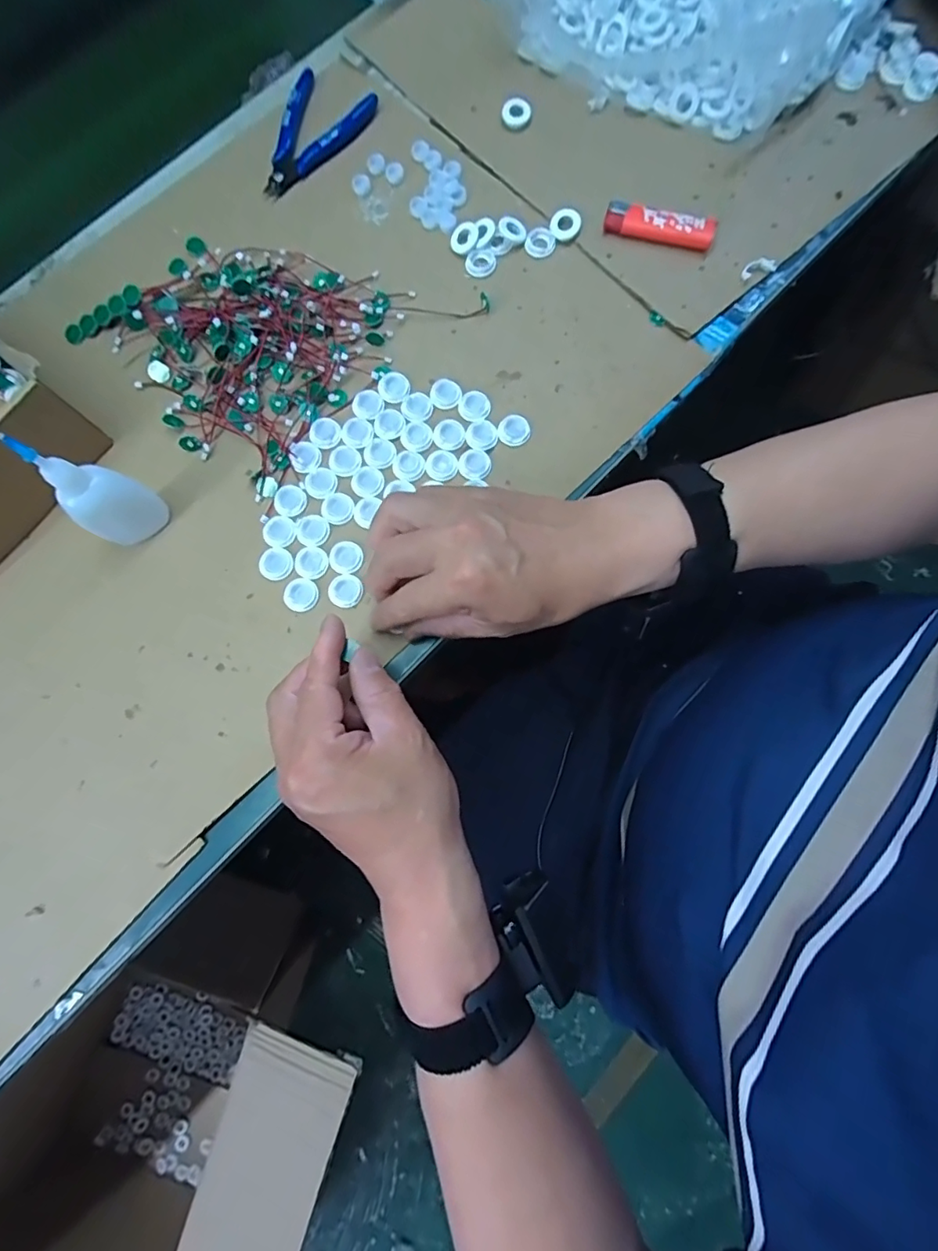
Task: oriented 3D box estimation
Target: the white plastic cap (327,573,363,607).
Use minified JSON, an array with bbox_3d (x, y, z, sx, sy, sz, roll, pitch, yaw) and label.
[{"bbox_3d":[-0.084,-0.024,0.348,0.021,0.004,0.023,0,80,1],"label":"white plastic cap"}]

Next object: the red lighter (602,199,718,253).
[{"bbox_3d":[0.144,-0.301,0.387,0.081,0.014,0.019,14,80,4],"label":"red lighter"}]

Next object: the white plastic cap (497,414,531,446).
[{"bbox_3d":[0.032,-0.139,0.368,0.023,0.006,0.021,0,80,1],"label":"white plastic cap"}]

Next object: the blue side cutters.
[{"bbox_3d":[-0.119,-0.398,0.416,0.072,0.021,0.113,14,80,4],"label":"blue side cutters"}]

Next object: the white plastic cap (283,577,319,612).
[{"bbox_3d":[-0.114,-0.021,0.349,0.021,0.006,0.022,0,80,1],"label":"white plastic cap"}]

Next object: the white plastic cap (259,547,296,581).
[{"bbox_3d":[-0.132,-0.043,0.353,0.022,0.004,0.023,0,80,1],"label":"white plastic cap"}]

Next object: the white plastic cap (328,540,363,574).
[{"bbox_3d":[-0.085,-0.047,0.353,0.022,0.004,0.022,0,80,1],"label":"white plastic cap"}]

